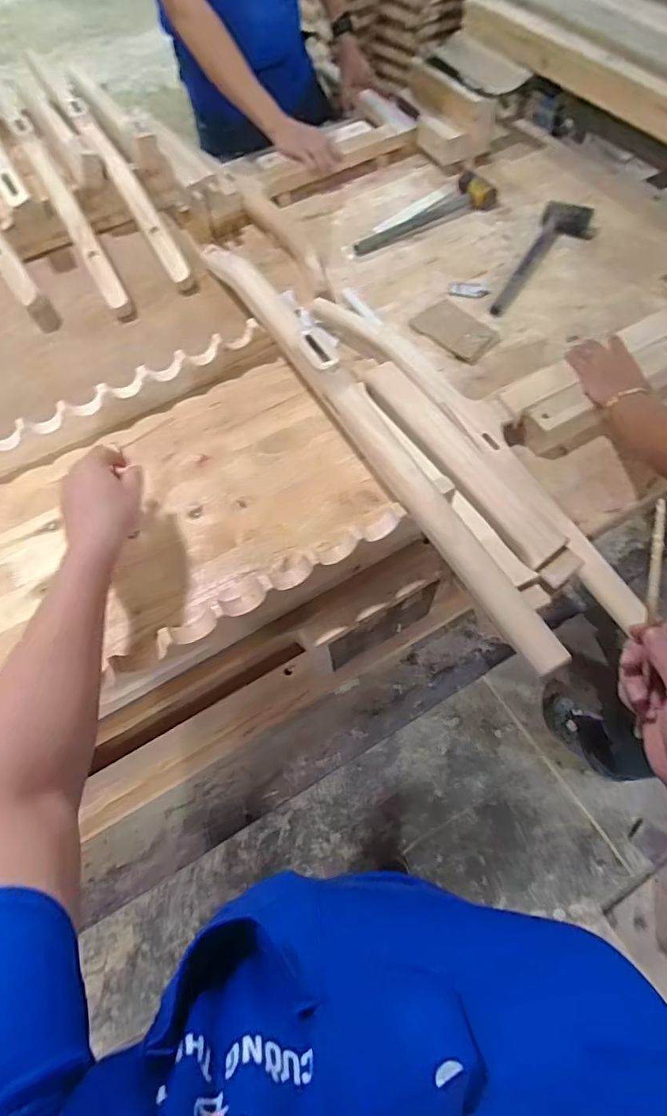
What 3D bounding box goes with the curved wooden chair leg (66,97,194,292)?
[{"bbox_3d":[-0.329,-0.592,0.815,0.034,0.053,0.404,-29,81,-11],"label":"curved wooden chair leg"}]

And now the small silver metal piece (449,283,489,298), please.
[{"bbox_3d":[0.260,-0.516,0.998,0.072,0.010,0.033,15,64,12],"label":"small silver metal piece"}]

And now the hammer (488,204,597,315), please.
[{"bbox_3d":[0.403,-0.571,0.989,0.099,0.061,0.302,24,66,16],"label":"hammer"}]

